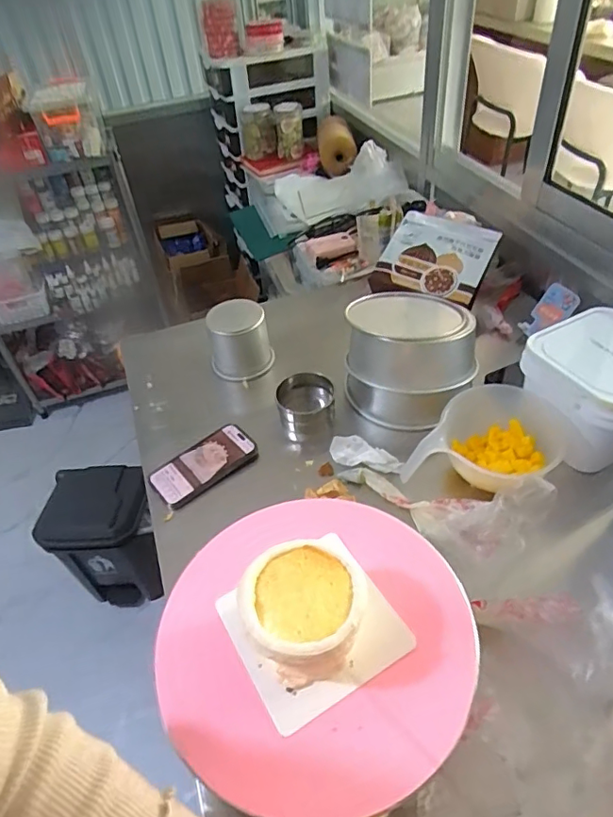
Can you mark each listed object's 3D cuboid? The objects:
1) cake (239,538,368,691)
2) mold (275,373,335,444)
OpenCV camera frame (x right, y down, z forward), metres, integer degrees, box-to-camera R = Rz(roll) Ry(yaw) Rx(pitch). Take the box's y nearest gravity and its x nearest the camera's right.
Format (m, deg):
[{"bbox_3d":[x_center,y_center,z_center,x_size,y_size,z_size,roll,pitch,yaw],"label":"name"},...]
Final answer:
[{"bbox_3d":[-0.001,0.179,0.476,0.101,0.070,0.102,-3,45,3],"label":"cake"},{"bbox_3d":[0.000,-0.004,0.858,0.090,0.047,0.099,-6,45,1],"label":"mold"}]

